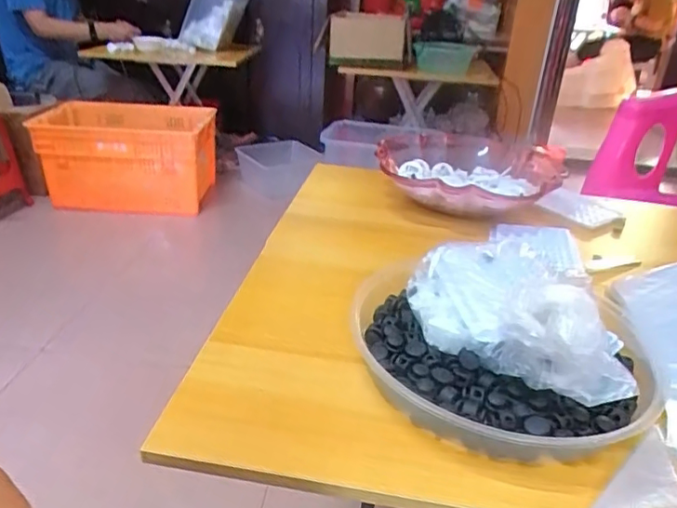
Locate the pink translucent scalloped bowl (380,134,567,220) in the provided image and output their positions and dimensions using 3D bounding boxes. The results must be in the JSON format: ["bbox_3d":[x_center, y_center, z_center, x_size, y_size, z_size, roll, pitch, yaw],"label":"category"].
[{"bbox_3d":[0.174,-0.126,0.791,0.259,0.066,0.295,12,29,18],"label":"pink translucent scalloped bowl"}]

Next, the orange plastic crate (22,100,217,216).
[{"bbox_3d":[-0.683,-0.332,1.835,0.489,0.288,0.394,3,29,9],"label":"orange plastic crate"}]

